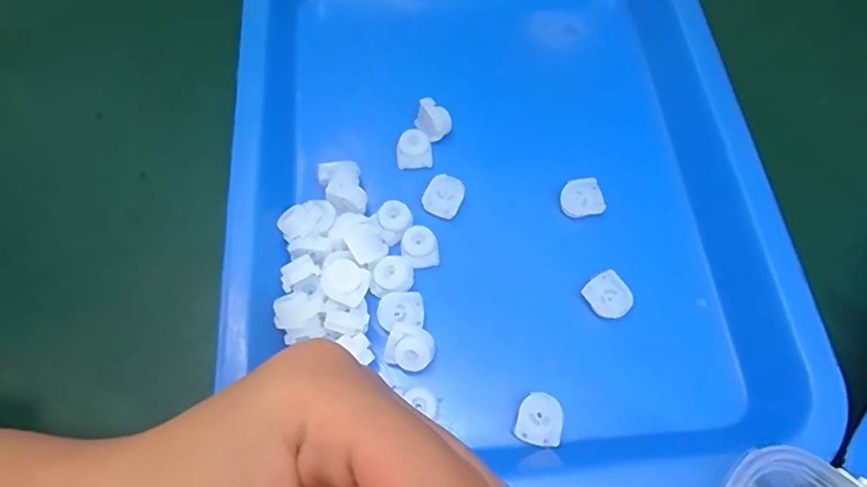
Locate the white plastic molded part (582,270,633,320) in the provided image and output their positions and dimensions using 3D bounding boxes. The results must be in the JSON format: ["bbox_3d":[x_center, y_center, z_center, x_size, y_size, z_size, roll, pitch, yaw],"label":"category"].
[{"bbox_3d":[0.074,0.022,0.226,0.016,0.005,0.019,-35,72,-15],"label":"white plastic molded part"}]

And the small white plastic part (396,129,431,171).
[{"bbox_3d":[-0.009,-0.045,0.254,0.016,0.009,0.016,-4,67,-3],"label":"small white plastic part"}]

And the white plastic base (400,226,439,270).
[{"bbox_3d":[-0.006,0.002,0.233,0.016,0.006,0.018,-12,67,-7],"label":"white plastic base"}]

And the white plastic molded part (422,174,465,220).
[{"bbox_3d":[0.005,-0.021,0.243,0.016,0.007,0.018,24,68,9],"label":"white plastic molded part"}]

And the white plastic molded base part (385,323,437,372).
[{"bbox_3d":[-0.009,0.041,0.211,0.018,0.008,0.016,21,68,8],"label":"white plastic molded base part"}]

